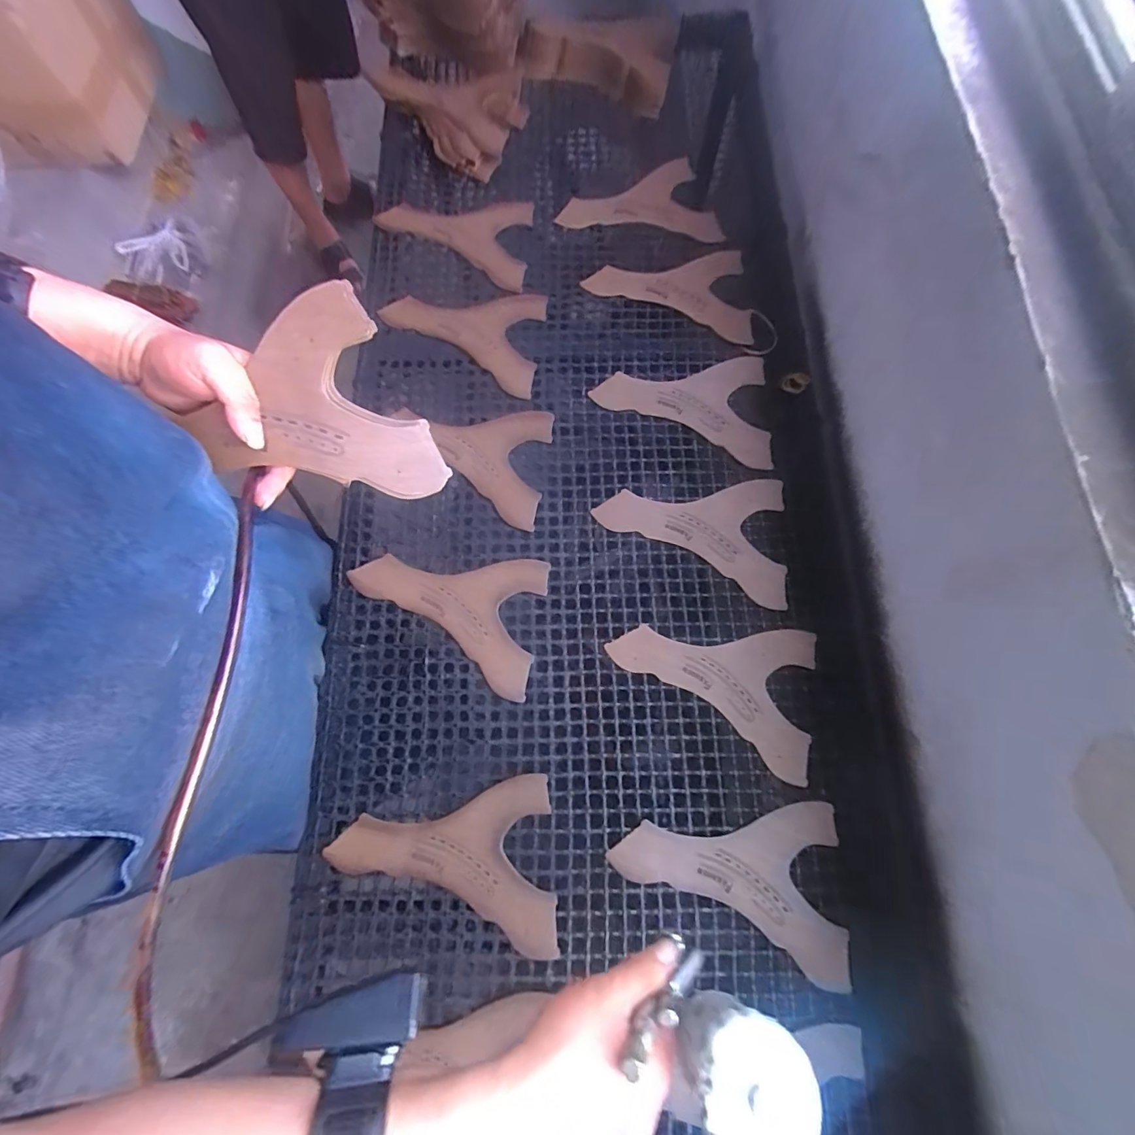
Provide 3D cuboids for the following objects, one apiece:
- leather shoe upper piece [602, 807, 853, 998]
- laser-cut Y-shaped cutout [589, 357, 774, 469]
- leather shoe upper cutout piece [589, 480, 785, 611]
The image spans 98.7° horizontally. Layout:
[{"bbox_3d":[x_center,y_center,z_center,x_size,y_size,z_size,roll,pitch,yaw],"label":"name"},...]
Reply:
[{"bbox_3d":[0.157,0.312,0.475,0.217,0.008,0.149,2,73,1],"label":"leather shoe upper piece"},{"bbox_3d":[0.148,-0.203,0.628,0.218,0.005,0.154,1,73,1],"label":"laser-cut Y-shaped cutout"},{"bbox_3d":[0.148,-0.035,0.582,0.218,0.004,0.150,4,73,1],"label":"leather shoe upper cutout piece"}]

